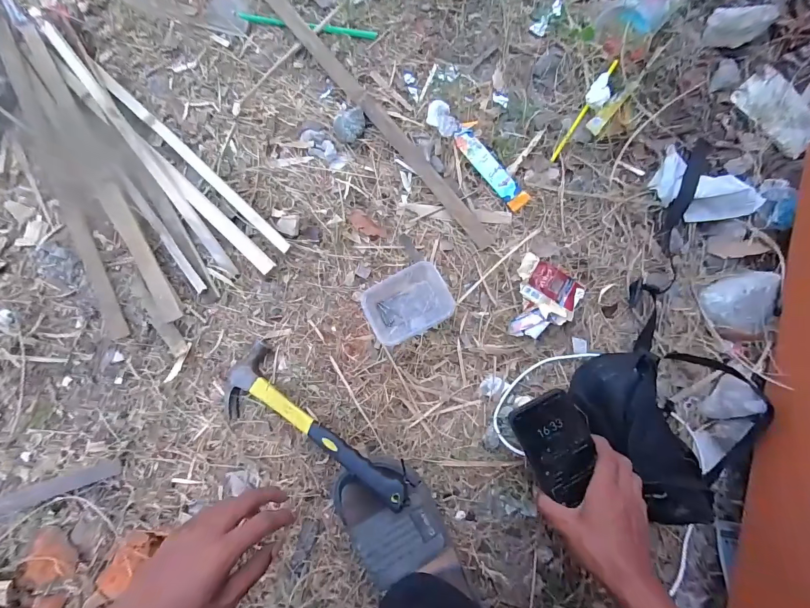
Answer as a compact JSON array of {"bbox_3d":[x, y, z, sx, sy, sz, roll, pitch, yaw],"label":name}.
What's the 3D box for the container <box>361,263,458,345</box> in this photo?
[{"bbox_3d":[0.008,-0.002,0.488,0.116,0.045,0.088,-29,85,-8],"label":"container"}]

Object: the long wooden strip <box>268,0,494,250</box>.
[{"bbox_3d":[-0.050,-0.294,0.543,0.025,0.014,0.537,-39,86,-8],"label":"long wooden strip"}]

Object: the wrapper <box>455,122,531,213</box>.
[{"bbox_3d":[0.128,-0.206,0.543,0.045,0.012,0.150,-33,85,-8],"label":"wrapper"}]

